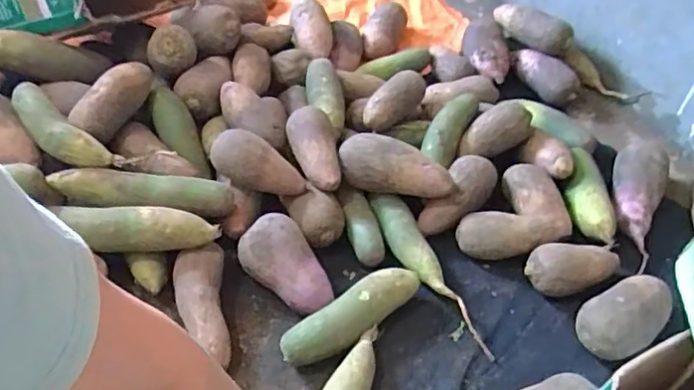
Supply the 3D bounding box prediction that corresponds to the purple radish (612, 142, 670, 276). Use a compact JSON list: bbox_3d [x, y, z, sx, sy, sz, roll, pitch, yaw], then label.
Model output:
[{"bbox_3d":[0.448,0.010,0.855,0.072,0.072,0.209,12,62,8],"label":"purple radish"}]

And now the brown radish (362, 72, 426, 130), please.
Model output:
[{"bbox_3d":[0.081,-0.164,0.952,0.058,0.059,0.130,27,50,22],"label":"brown radish"}]

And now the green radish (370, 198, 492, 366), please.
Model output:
[{"bbox_3d":[0.104,0.105,0.784,0.056,0.043,0.282,-16,48,-18],"label":"green radish"}]

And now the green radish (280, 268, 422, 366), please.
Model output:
[{"bbox_3d":[0.007,0.156,0.727,0.195,0.051,0.059,-27,52,-26],"label":"green radish"}]

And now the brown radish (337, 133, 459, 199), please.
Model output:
[{"bbox_3d":[0.072,-0.037,0.839,0.174,0.064,0.067,20,48,16],"label":"brown radish"}]

